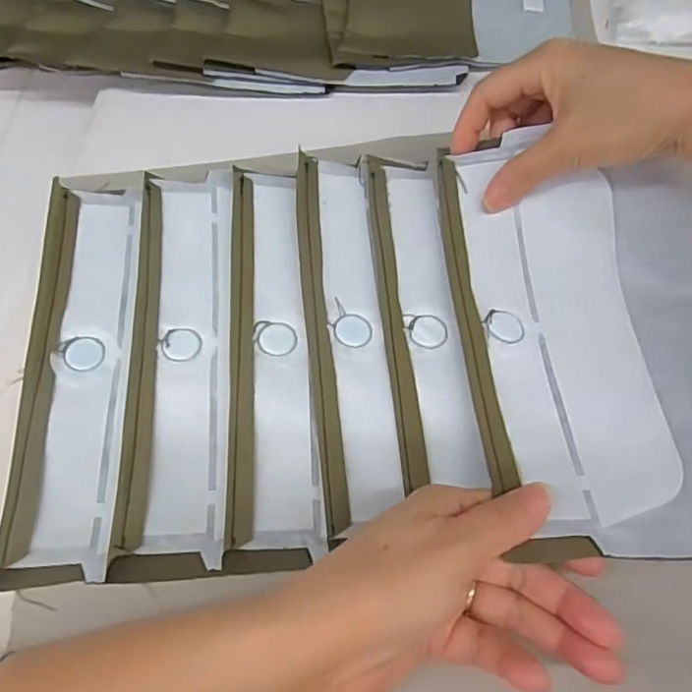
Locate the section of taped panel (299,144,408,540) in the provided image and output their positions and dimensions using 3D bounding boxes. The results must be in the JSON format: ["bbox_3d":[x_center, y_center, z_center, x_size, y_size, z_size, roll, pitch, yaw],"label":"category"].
[{"bbox_3d":[-0.001,-0.015,0.334,0.043,0.016,0.223,-5,63,0],"label":"section of taped panel"}]

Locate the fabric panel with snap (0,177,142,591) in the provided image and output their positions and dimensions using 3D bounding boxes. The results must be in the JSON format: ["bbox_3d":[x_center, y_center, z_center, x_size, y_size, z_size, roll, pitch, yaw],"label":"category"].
[{"bbox_3d":[-0.155,0.005,0.336,0.055,0.009,0.241,-6,63,-1],"label":"fabric panel with snap"}]

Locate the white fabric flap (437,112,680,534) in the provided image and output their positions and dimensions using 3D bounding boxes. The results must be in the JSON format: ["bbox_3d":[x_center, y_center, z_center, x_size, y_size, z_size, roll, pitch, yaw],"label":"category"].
[{"bbox_3d":[0.112,-0.020,0.321,0.101,0.034,0.217,-7,65,-2],"label":"white fabric flap"}]

